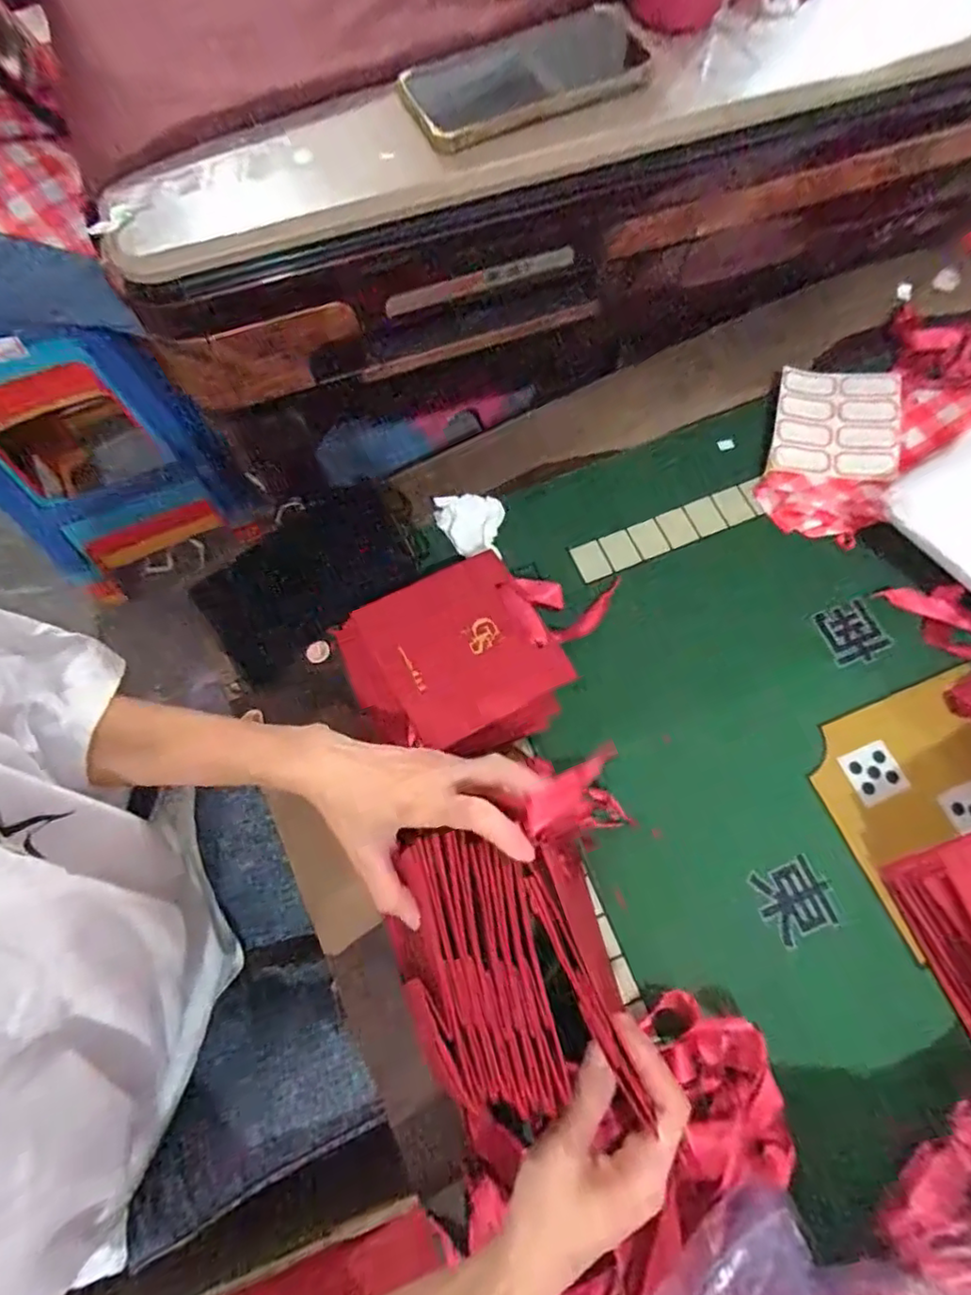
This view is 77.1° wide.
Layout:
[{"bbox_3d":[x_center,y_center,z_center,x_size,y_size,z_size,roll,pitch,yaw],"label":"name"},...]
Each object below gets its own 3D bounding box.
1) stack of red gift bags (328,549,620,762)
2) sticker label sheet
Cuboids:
[{"bbox_3d":[0.001,0.003,0.531,0.228,0.057,0.156,-27,71,-9],"label":"stack of red gift bags"},{"bbox_3d":[0.349,-0.224,0.609,0.110,0.019,0.136,14,70,6],"label":"sticker label sheet"}]

